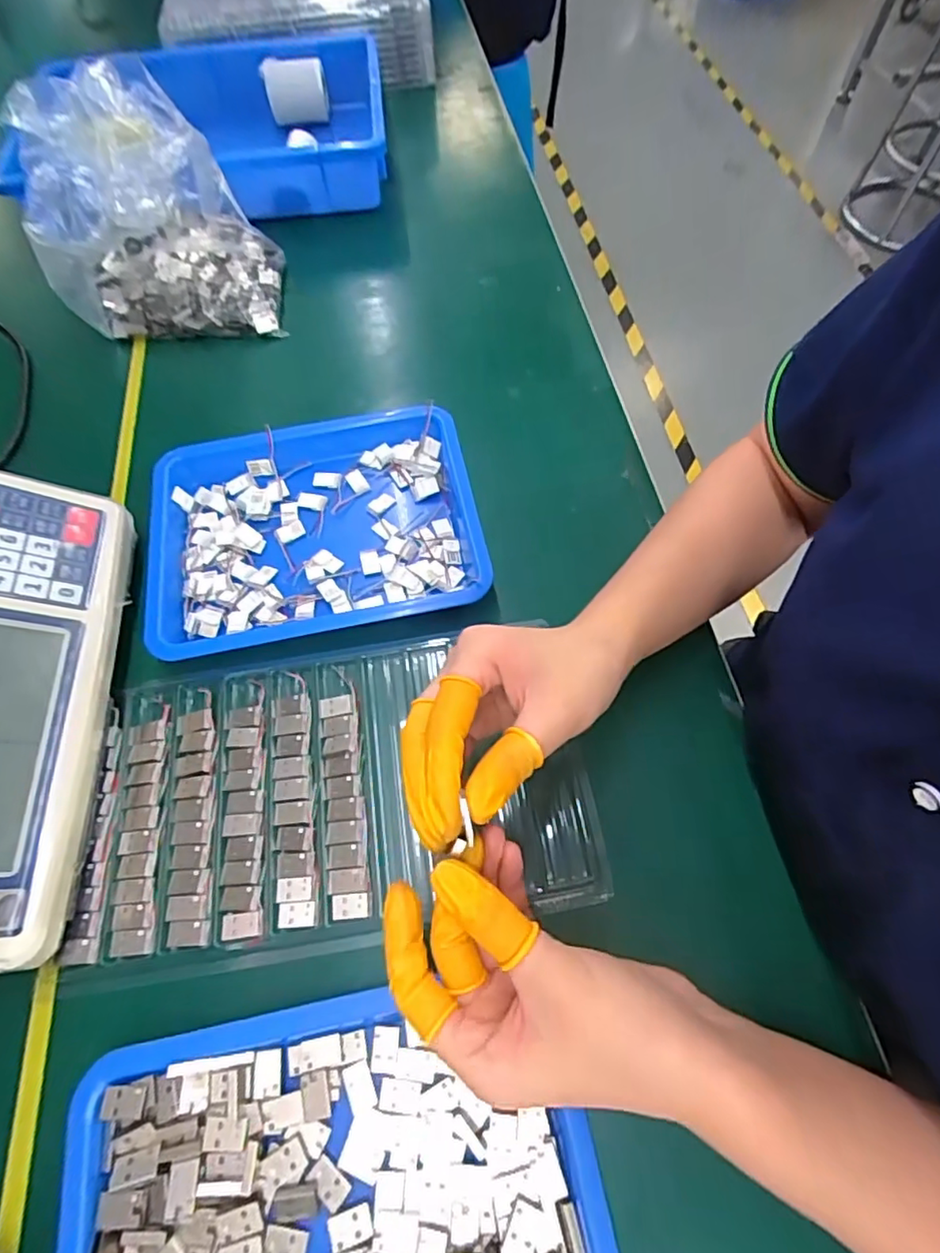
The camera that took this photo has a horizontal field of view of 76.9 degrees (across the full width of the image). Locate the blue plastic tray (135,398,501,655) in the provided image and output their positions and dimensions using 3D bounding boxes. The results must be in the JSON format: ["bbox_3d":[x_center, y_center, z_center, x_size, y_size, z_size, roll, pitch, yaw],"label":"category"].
[{"bbox_3d":[-0.106,-0.067,0.404,0.219,0.028,0.168,-10,61,-3],"label":"blue plastic tray"}]

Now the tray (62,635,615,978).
[{"bbox_3d":[-0.073,0.089,0.340,0.270,0.017,0.160,-8,61,-2],"label":"tray"}]

